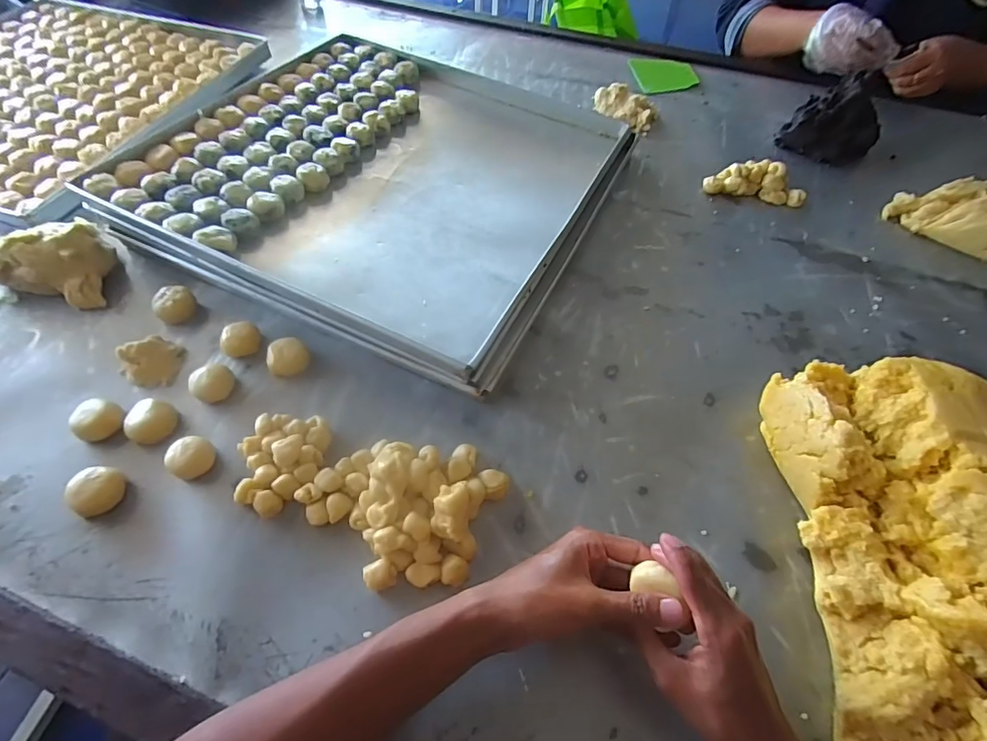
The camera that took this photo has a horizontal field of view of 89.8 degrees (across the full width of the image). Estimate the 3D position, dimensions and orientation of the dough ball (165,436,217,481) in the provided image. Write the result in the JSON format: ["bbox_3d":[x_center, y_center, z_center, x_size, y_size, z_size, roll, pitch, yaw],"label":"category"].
[{"bbox_3d":[-0.268,0.078,0.441,0.031,0.027,0.036,34,61,20],"label":"dough ball"}]

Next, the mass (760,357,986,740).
[{"bbox_3d":[0.346,0.142,0.356,0.215,0.120,0.352,7,55,4],"label":"mass"}]

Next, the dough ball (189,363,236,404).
[{"bbox_3d":[-0.276,0.014,0.489,0.038,0.028,0.031,-38,64,-24],"label":"dough ball"}]

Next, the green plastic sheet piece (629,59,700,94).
[{"bbox_3d":[0.302,-0.528,0.880,0.106,0.009,0.101,-6,55,-6],"label":"green plastic sheet piece"}]

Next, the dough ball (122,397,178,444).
[{"bbox_3d":[-0.322,0.047,0.466,0.035,0.022,0.034,1,55,-1],"label":"dough ball"}]

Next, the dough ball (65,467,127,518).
[{"bbox_3d":[-0.338,0.102,0.422,0.037,0.027,0.040,1,55,-1],"label":"dough ball"}]

